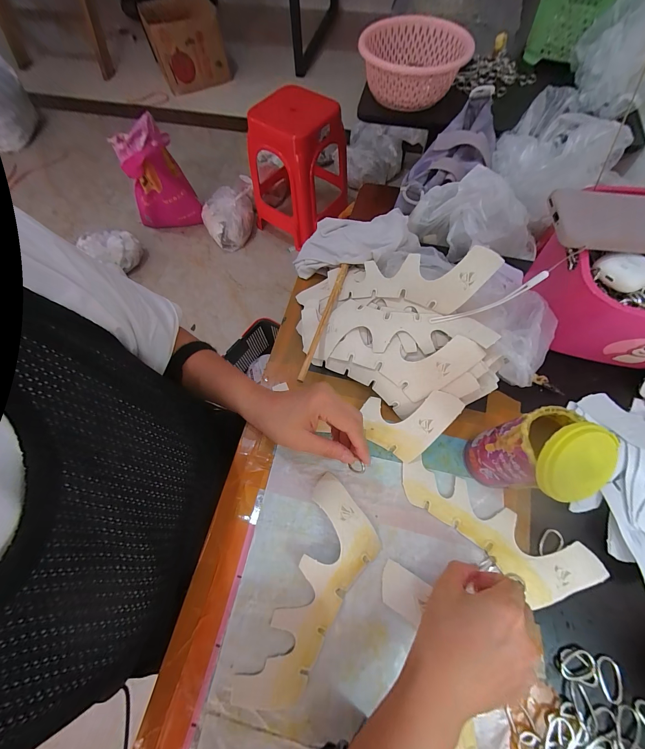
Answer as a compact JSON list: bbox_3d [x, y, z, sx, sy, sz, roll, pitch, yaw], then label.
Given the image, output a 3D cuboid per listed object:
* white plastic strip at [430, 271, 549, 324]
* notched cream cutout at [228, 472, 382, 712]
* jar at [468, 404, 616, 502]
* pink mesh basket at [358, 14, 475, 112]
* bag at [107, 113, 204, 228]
[{"bbox_3d":[0.196,-0.086,0.348,0.127,0.022,0.008,-22,66,21],"label":"white plastic strip"},{"bbox_3d":[-0.006,0.221,0.292,0.080,0.021,0.210,23,70,10],"label":"notched cream cutout"},{"bbox_3d":[0.196,0.081,0.279,0.056,0.145,0.073,-7,68,-1],"label":"jar"},{"bbox_3d":[0.196,-0.673,0.625,0.219,0.082,0.225,1,66,2],"label":"pink mesh basket"},{"bbox_3d":[-0.784,-0.920,1.353,0.299,0.431,0.158,12,67,7],"label":"bag"}]

